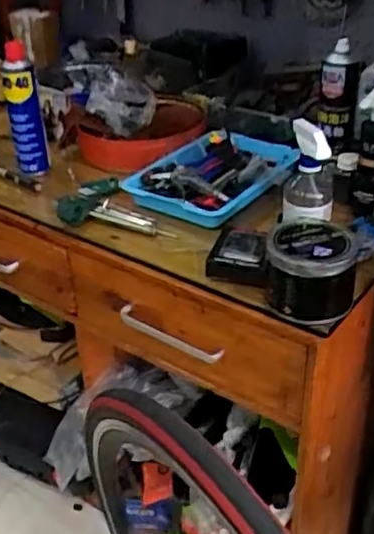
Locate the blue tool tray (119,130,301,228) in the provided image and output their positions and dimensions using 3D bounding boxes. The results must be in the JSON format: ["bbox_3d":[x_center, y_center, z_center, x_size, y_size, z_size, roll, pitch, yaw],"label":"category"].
[{"bbox_3d":[0.061,-0.184,1.243,0.258,0.061,0.327,19,39,28],"label":"blue tool tray"}]

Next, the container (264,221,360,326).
[{"bbox_3d":[0.175,0.003,0.917,0.122,0.091,0.142,4,34,8],"label":"container"}]

